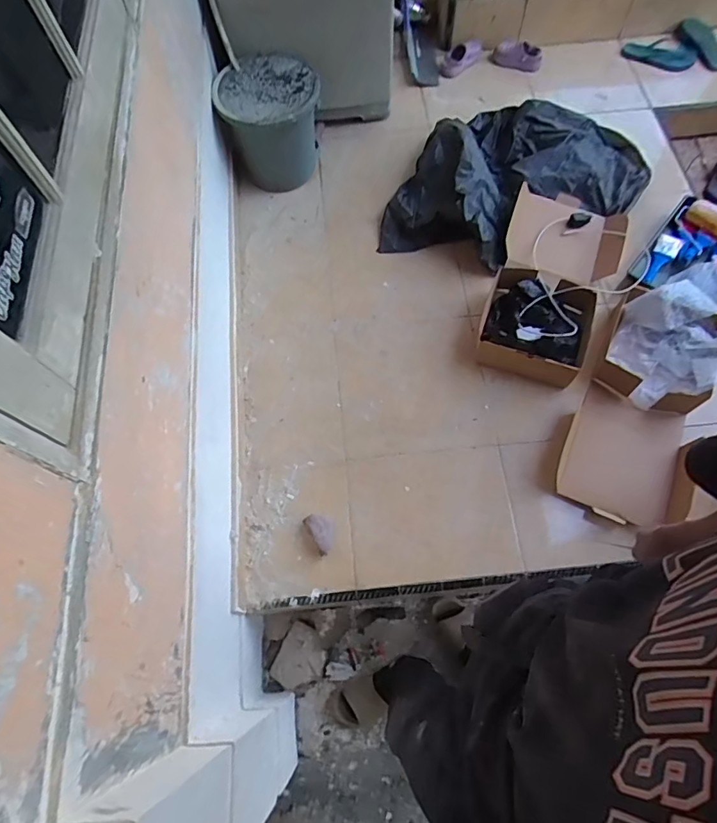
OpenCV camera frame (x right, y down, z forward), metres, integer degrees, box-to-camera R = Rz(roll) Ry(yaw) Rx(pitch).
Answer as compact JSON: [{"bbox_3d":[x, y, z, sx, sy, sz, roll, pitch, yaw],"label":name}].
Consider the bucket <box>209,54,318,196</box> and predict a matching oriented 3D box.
[{"bbox_3d":[-0.266,-0.869,1.527,0.296,0.261,0.287,0,67,1],"label":"bucket"}]

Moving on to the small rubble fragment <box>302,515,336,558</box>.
[{"bbox_3d":[-0.098,0.294,1.189,0.074,0.016,0.089,9,68,3],"label":"small rubble fragment"}]

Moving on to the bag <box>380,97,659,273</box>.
[{"bbox_3d":[0.474,-0.720,1.535,0.860,0.166,0.470,-24,70,-11],"label":"bag"}]

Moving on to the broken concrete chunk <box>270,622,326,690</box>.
[{"bbox_3d":[-0.150,0.652,1.314,0.123,0.027,0.153,24,70,11],"label":"broken concrete chunk"}]

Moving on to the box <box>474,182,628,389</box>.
[{"bbox_3d":[0.547,-0.362,1.417,0.313,0.117,0.589,20,69,7],"label":"box"}]

